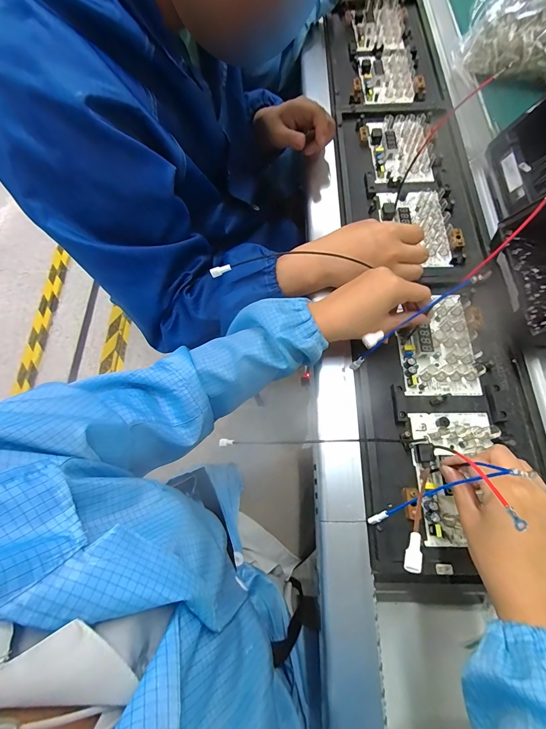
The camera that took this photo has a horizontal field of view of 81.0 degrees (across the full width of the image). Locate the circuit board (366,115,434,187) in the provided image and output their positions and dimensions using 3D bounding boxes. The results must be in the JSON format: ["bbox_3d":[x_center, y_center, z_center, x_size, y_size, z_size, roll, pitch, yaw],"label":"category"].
[{"bbox_3d":[0.204,-0.350,0.519,0.088,0.022,0.133,-2,69,0],"label":"circuit board"}]

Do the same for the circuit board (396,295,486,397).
[{"bbox_3d":[0.203,-0.028,0.393,0.086,0.019,0.132,1,69,1],"label":"circuit board"}]

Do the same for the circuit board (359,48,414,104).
[{"bbox_3d":[0.206,-0.523,0.581,0.093,0.015,0.133,0,69,1],"label":"circuit board"}]

